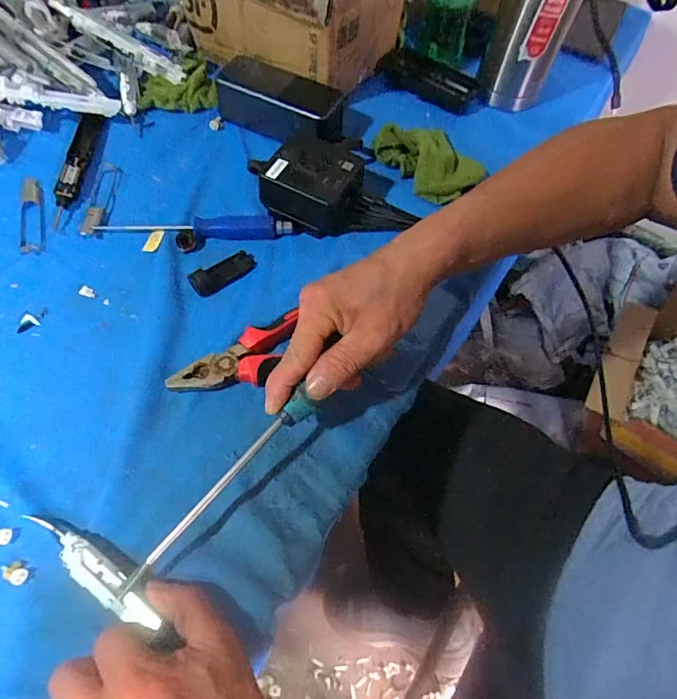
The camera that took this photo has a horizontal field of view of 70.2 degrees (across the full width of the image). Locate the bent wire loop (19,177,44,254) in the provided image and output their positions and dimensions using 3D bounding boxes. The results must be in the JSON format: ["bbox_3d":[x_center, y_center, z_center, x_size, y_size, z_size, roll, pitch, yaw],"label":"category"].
[{"bbox_3d":[-0.285,-0.127,0.446,0.021,0.004,0.092,-13,62,-11],"label":"bent wire loop"}]

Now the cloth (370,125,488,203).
[{"bbox_3d":[0.095,-0.198,0.497,0.078,0.029,0.093,-35,68,-21],"label":"cloth"}]

